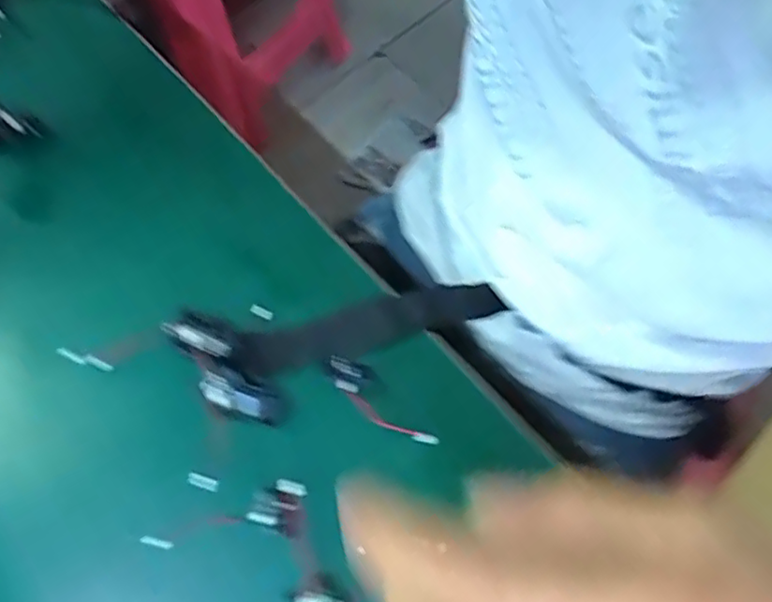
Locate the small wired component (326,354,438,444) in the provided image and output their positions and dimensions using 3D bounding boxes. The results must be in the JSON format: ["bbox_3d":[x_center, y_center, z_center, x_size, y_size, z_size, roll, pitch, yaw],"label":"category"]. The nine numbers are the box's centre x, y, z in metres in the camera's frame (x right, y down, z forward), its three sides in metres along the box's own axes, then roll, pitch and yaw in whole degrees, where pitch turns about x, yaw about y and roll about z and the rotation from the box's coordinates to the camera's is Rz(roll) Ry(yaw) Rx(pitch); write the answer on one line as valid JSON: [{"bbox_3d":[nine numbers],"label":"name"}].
[{"bbox_3d":[-0.004,0.054,0.331,0.069,0.015,0.016,39,72,16],"label":"small wired component"}]

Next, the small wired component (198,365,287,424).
[{"bbox_3d":[-0.075,0.051,0.329,0.044,0.011,0.022,22,68,11],"label":"small wired component"}]

